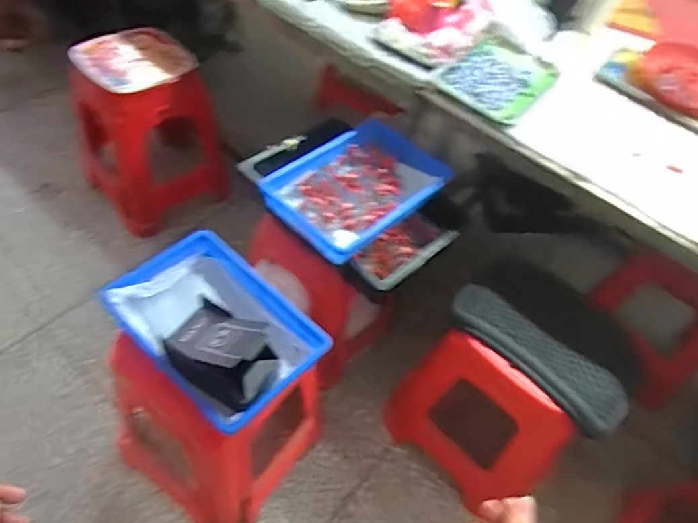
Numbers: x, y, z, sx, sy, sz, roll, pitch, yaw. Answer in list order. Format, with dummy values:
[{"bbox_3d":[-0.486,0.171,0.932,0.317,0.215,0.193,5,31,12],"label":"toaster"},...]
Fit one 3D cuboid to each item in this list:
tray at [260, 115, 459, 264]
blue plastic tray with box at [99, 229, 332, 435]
[{"bbox_3d":[0.030,-0.165,1.153,0.407,0.087,0.261,-33,63,-31],"label":"tray"},{"bbox_3d":[-0.241,0.095,0.943,0.358,0.157,0.248,41,56,22],"label":"blue plastic tray with box"}]

